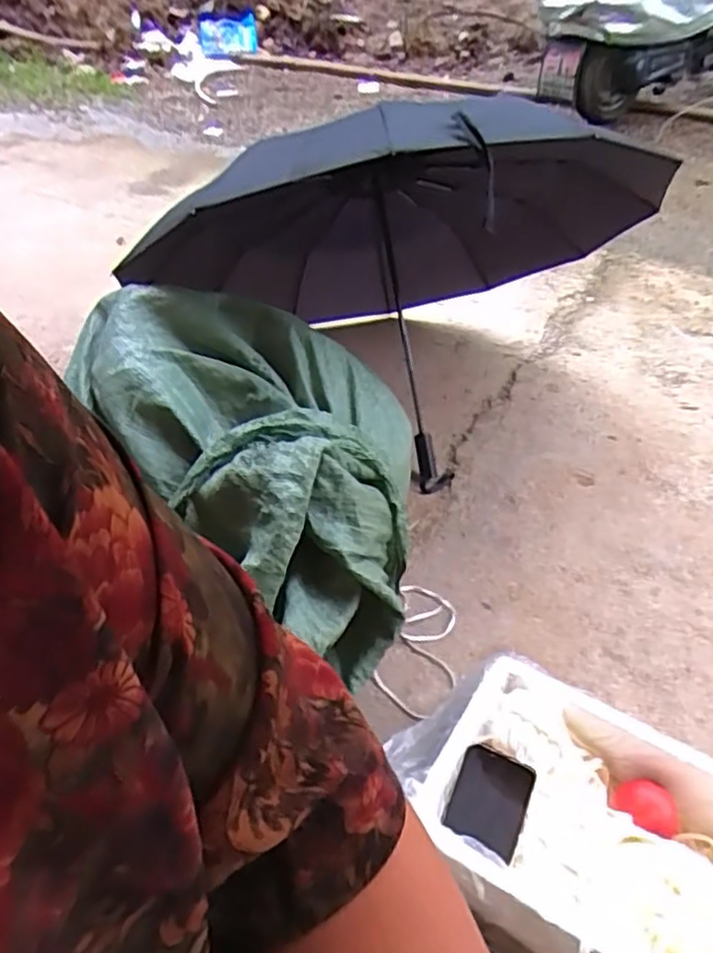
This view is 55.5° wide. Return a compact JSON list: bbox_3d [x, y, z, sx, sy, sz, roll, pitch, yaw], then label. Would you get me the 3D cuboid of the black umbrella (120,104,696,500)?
[{"bbox_3d":[0.094,-0.526,1.492,1.034,0.741,0.809,22,51,21],"label":"black umbrella"}]

